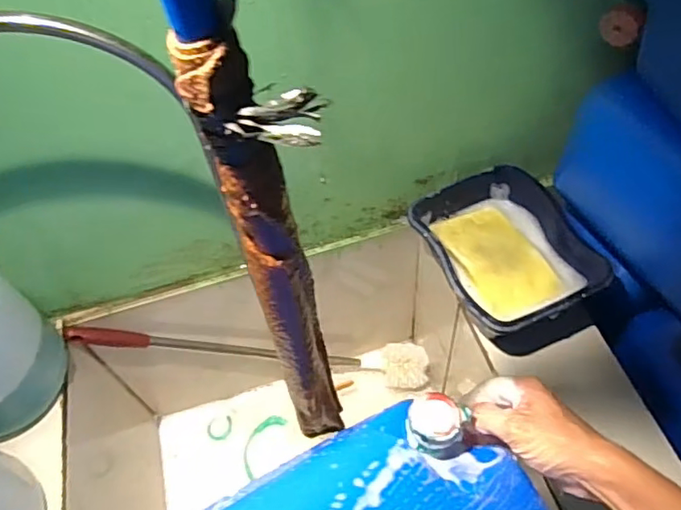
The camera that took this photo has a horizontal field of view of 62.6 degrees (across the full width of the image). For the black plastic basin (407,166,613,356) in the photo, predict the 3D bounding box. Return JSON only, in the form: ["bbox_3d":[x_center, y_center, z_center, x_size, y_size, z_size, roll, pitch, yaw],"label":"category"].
[{"bbox_3d":[0.195,0.007,0.669,0.165,0.083,0.207,-20,56,-9],"label":"black plastic basin"}]

